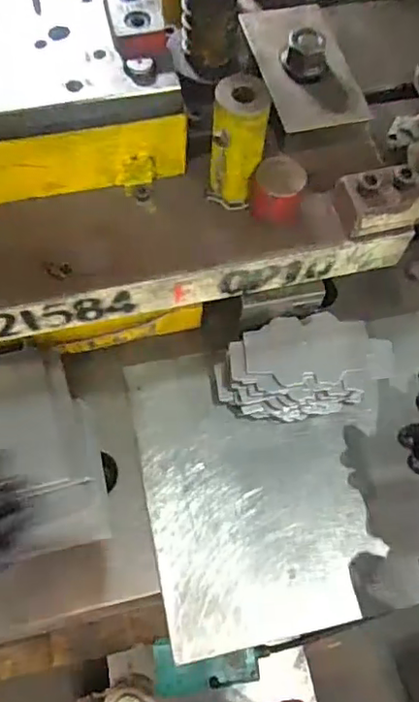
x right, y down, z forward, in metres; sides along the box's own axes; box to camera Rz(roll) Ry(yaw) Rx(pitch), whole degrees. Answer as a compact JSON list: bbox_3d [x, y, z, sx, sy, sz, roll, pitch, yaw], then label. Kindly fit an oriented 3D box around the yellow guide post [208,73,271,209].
[{"bbox_3d":[0.022,-0.157,0.461,0.039,0.098,0.038,6,64,1],"label":"yellow guide post"}]

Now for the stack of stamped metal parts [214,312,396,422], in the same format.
[{"bbox_3d":[0.084,0.016,0.543,0.152,0.043,0.078,-8,65,-6],"label":"stack of stamped metal parts"}]

